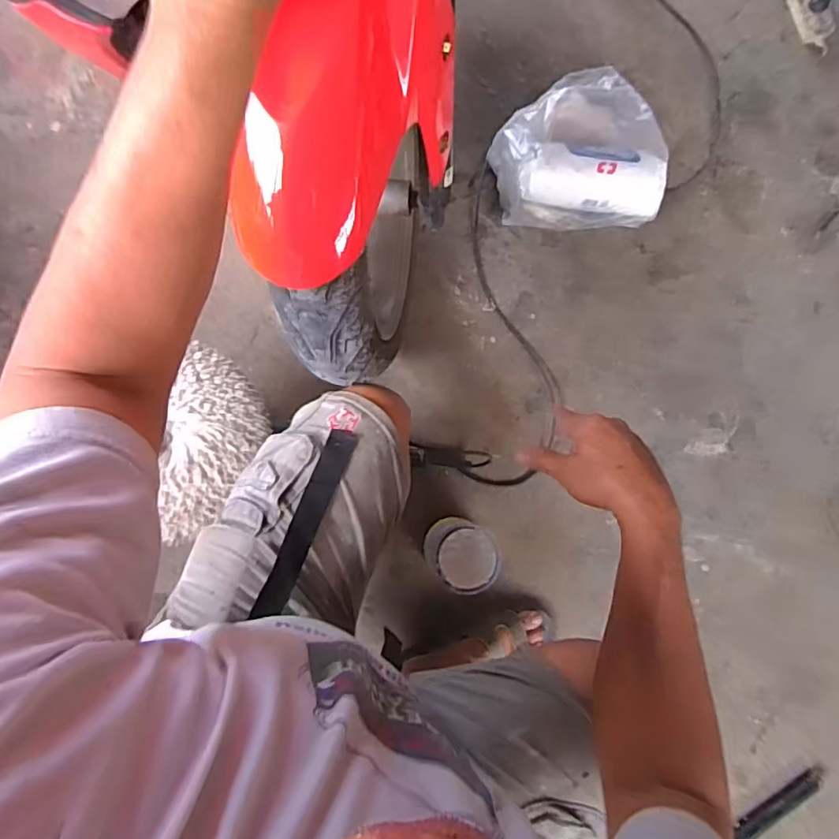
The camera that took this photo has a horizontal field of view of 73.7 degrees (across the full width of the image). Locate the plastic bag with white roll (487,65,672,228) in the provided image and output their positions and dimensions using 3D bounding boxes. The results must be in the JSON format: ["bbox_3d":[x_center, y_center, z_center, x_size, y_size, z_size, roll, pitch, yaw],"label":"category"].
[{"bbox_3d":[0.257,-0.439,0.910,0.265,0.124,0.234,-4,86,-7],"label":"plastic bag with white roll"}]

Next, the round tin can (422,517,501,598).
[{"bbox_3d":[0.064,0.204,0.855,0.099,0.119,0.098,0,86,-6],"label":"round tin can"}]

